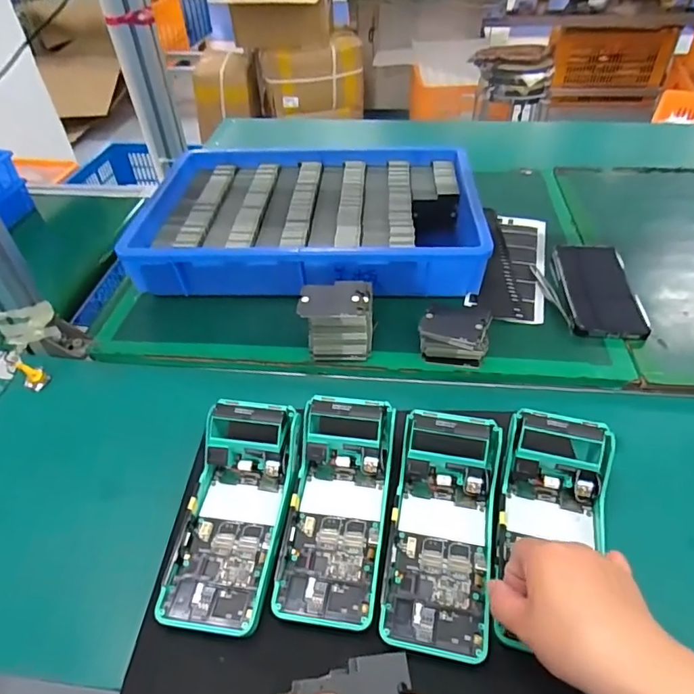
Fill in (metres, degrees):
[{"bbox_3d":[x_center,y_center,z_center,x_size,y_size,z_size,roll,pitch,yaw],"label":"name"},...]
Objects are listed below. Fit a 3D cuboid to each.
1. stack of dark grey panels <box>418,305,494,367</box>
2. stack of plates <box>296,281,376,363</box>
[{"bbox_3d":[0.116,-0.015,0.532,0.070,0.035,0.064,11,39,10],"label":"stack of dark grey panels"},{"bbox_3d":[-0.012,-0.026,0.538,0.078,0.073,0.055,3,39,0],"label":"stack of plates"}]

